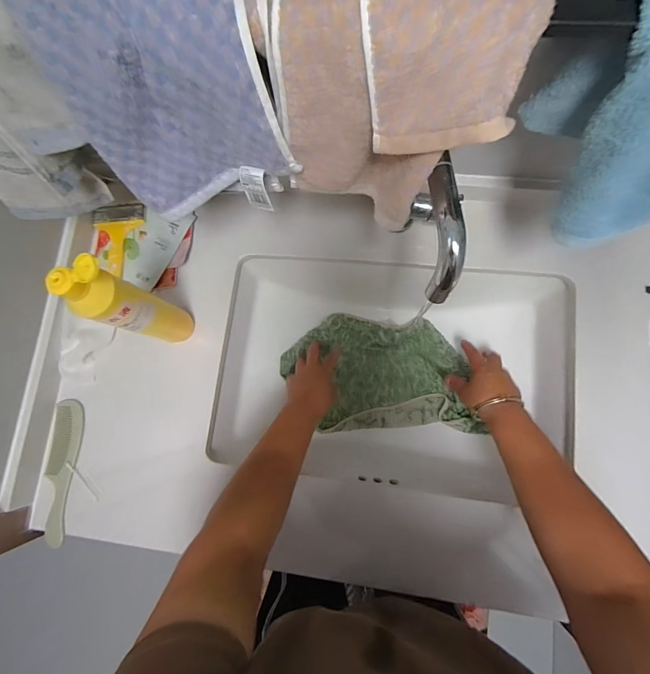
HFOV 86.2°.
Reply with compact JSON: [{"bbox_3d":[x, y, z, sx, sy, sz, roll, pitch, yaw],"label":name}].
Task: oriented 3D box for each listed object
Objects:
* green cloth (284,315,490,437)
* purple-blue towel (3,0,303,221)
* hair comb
[{"bbox_3d":[0.093,0.064,0.653,0.325,0.069,0.213,-2,81,4],"label":"green cloth"},{"bbox_3d":[-0.122,-0.188,0.295,0.170,0.188,0.043,-1,63,12],"label":"purple-blue towel"},{"bbox_3d":[-0.406,0.203,0.531,0.047,0.009,0.207,0,78,7],"label":"hair comb"}]

